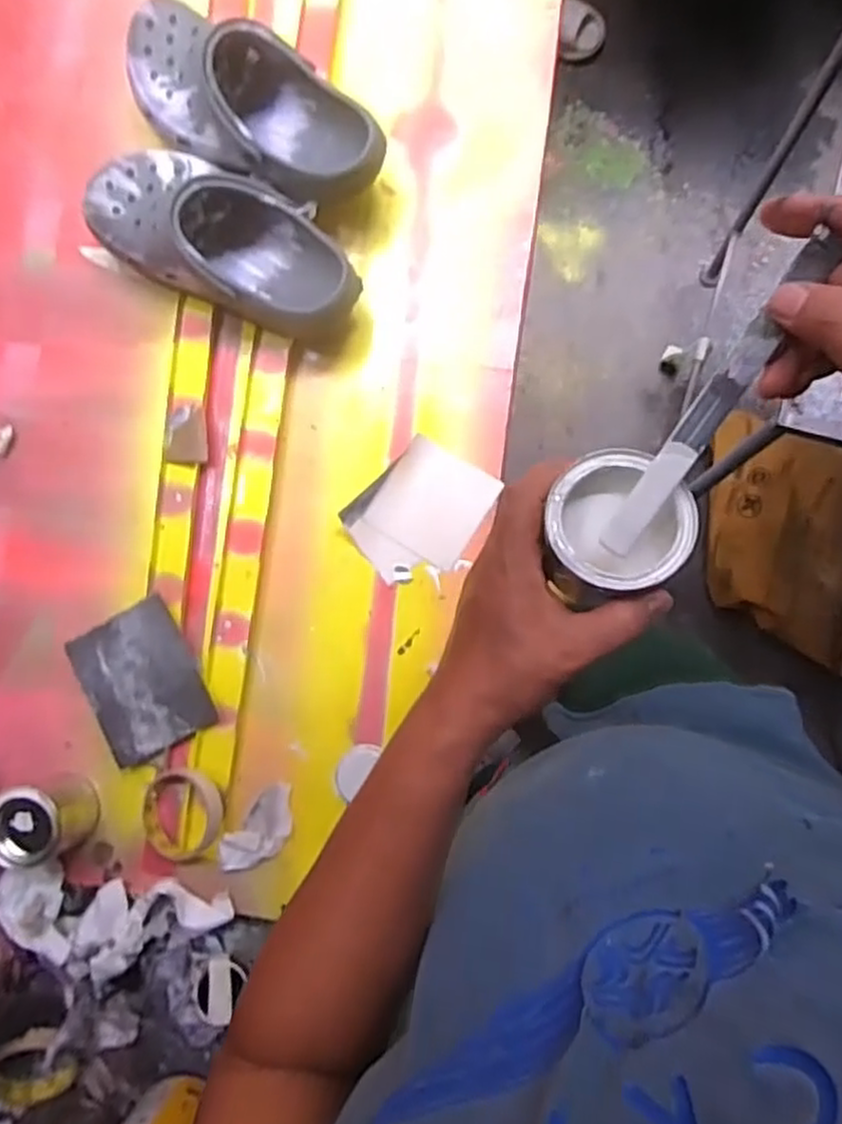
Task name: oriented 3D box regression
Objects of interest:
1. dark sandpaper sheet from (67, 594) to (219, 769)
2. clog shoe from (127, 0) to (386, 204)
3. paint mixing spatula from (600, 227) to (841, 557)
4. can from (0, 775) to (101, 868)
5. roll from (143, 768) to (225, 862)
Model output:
[{"bbox_3d":[-0.279,0.120,0.744,0.109,0.007,0.140,-28,83,-3],"label":"dark sandpaper sheet"},{"bbox_3d":[-0.166,-0.438,0.730,0.274,0.109,0.120,34,91,5],"label":"clog shoe"},{"bbox_3d":[0.136,-0.072,0.343,0.016,0.010,0.160,33,109,4],"label":"paint mixing spatula"},{"bbox_3d":[-0.363,0.247,0.719,0.070,0.075,0.074,0,88,5],"label":"can"},{"bbox_3d":[-0.230,0.245,0.714,0.080,0.023,0.080,0,89,5],"label":"roll"}]

